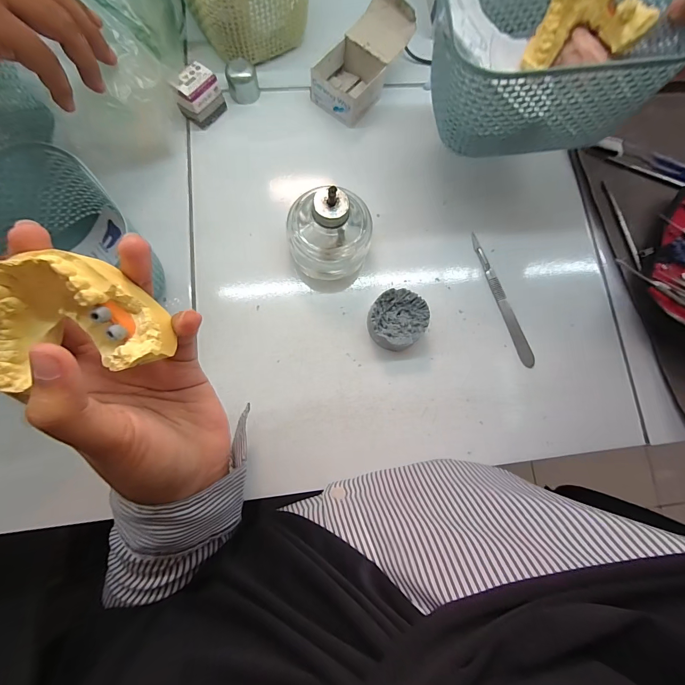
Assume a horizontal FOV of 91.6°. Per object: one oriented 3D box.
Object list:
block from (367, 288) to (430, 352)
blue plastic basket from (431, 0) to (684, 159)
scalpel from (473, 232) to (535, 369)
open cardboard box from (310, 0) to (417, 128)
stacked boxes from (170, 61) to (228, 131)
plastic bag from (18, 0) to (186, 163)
[{"bbox_3d":[0.050,-0.020,0.301,0.052,0.025,0.050,29,80,1],"label":"block"},{"bbox_3d":[0.156,-0.225,0.257,0.164,0.080,0.117,-5,81,-5],"label":"blue plastic basket"},{"bbox_3d":[0.155,-0.041,0.324,0.014,0.004,0.137,-20,83,-7],"label":"scalpel"},{"bbox_3d":[0.022,-0.282,0.333,0.060,0.045,0.111,35,80,2],"label":"open cardboard box"},{"bbox_3d":[-0.138,-0.234,0.321,0.025,0.038,0.042,38,81,3],"label":"stacked boxes"},{"bbox_3d":[-0.197,-0.258,0.274,0.101,0.078,0.198,-2,98,-4],"label":"plastic bag"}]

